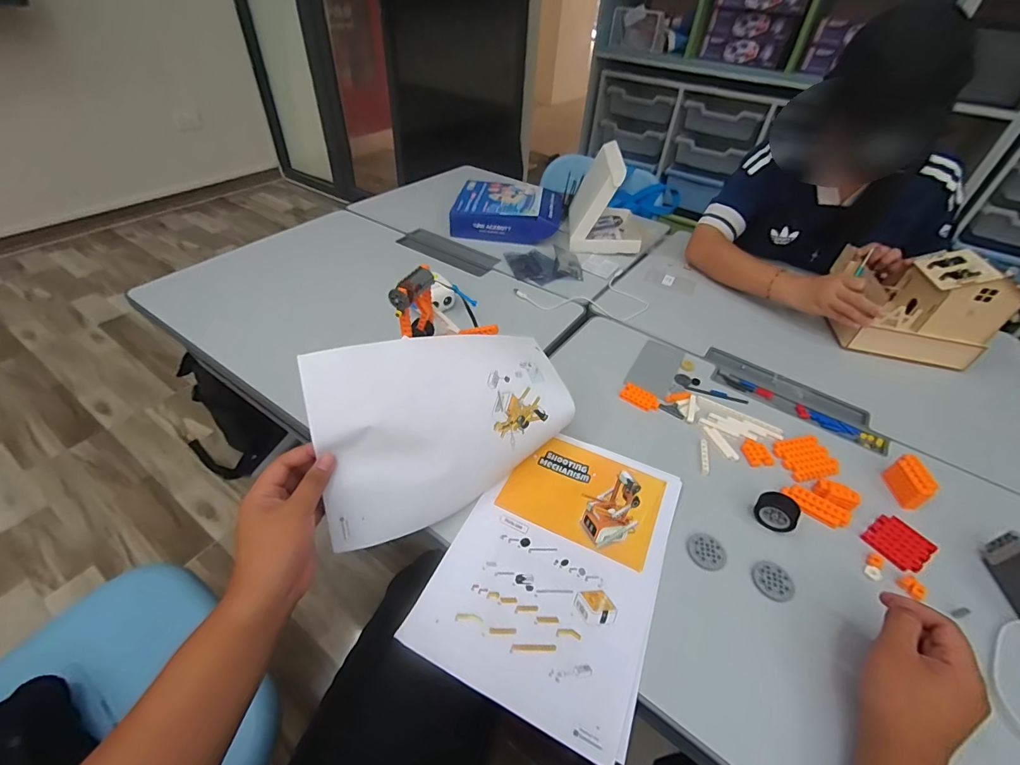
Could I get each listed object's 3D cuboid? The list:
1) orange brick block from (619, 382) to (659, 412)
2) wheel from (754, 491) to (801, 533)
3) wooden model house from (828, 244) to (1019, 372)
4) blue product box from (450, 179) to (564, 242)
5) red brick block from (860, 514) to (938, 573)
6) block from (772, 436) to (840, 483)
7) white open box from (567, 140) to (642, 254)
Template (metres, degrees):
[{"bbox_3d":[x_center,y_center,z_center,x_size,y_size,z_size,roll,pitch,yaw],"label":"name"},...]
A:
[{"bbox_3d":[0.192,0.023,0.637,0.055,0.007,0.035,28,48,23],"label":"orange brick block"},{"bbox_3d":[0.307,0.151,0.499,0.041,0.038,0.029,36,52,29],"label":"wheel"},{"bbox_3d":[0.694,-0.146,0.741,0.209,0.154,0.166,17,45,13],"label":"wooden model house"},{"bbox_3d":[-0.001,-0.421,1.050,0.250,0.060,0.232,8,43,4],"label":"blue product box"},{"bbox_3d":[0.445,0.184,0.495,0.065,0.007,0.055,-23,50,-26],"label":"red brick block"},{"bbox_3d":[0.392,0.100,0.574,0.066,0.014,0.062,-7,45,-12],"label":"block"},{"bbox_3d":[0.229,-0.427,0.987,0.173,0.172,0.239,9,44,5],"label":"white open box"}]

